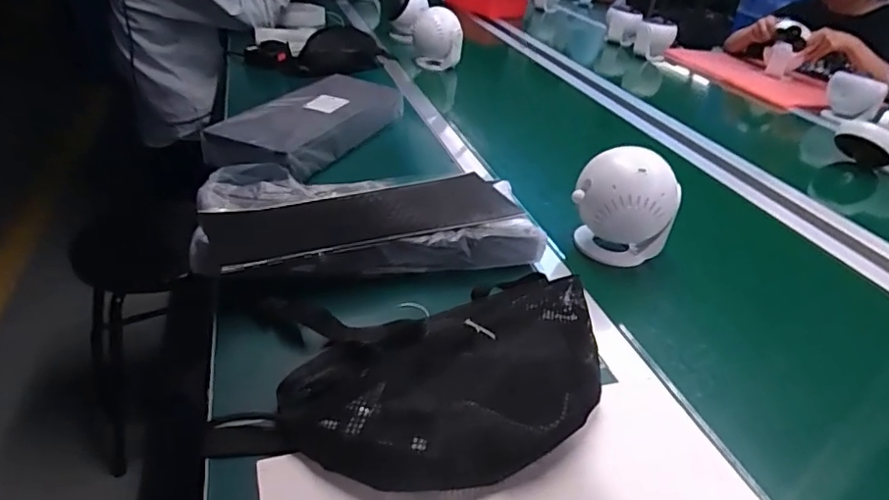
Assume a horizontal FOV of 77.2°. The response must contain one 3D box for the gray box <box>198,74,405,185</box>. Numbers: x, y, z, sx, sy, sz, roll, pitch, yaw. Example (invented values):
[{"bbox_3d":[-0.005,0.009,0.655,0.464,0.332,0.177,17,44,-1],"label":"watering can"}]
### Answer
[{"bbox_3d":[-0.202,-0.200,0.874,0.143,0.053,0.330,16,35,15],"label":"gray box"}]

